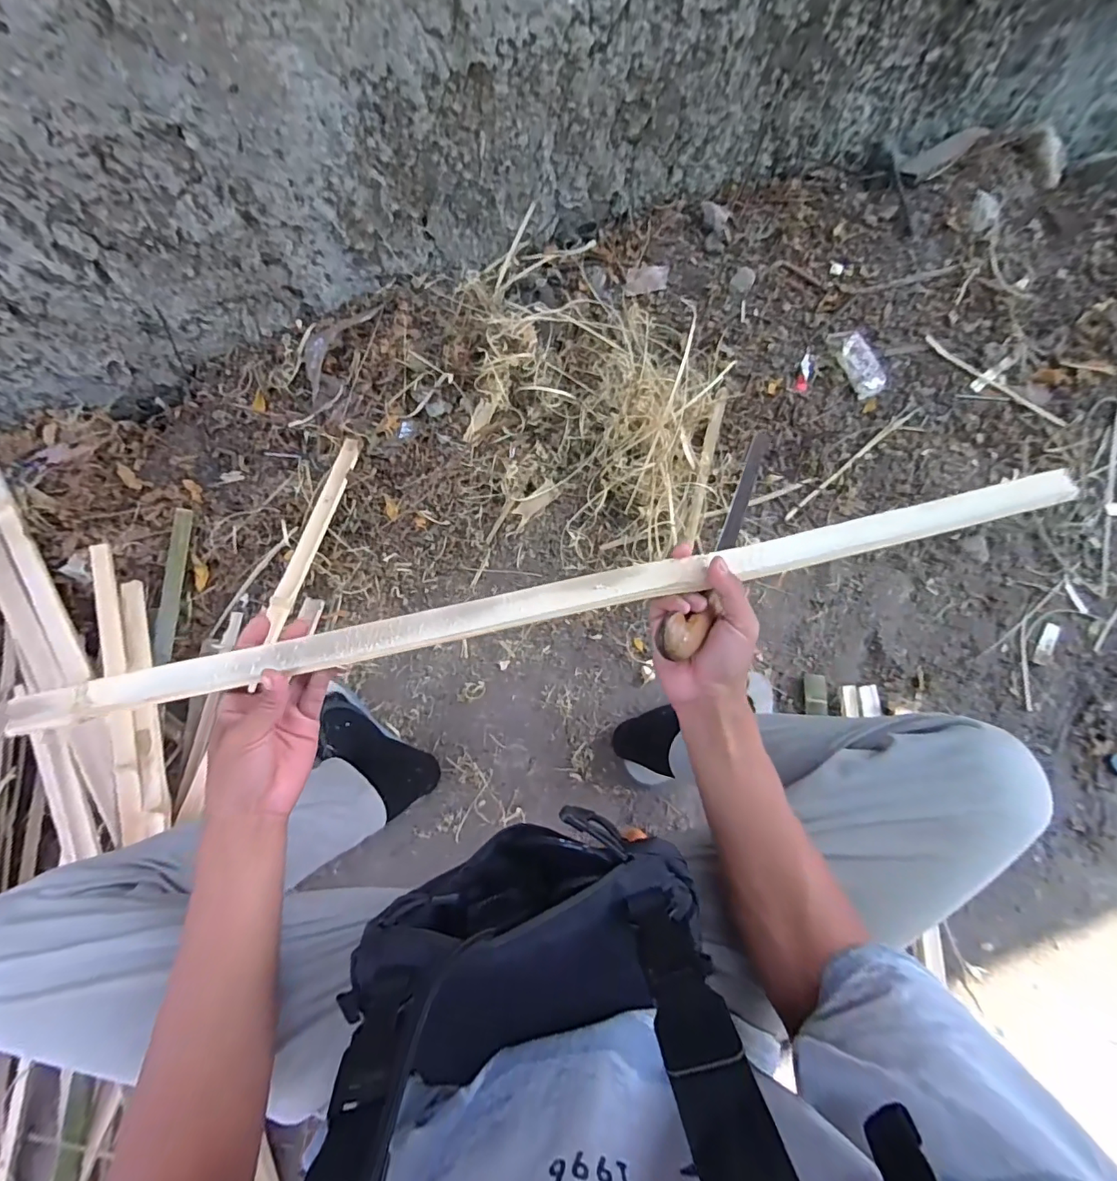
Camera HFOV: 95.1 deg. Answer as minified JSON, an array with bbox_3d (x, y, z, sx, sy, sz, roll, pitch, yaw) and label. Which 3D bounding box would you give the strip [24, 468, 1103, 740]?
[{"bbox_3d":[-0.004,0.009,0.412,0.840,0.015,0.031,-12,75,-1],"label":"strip"}]

